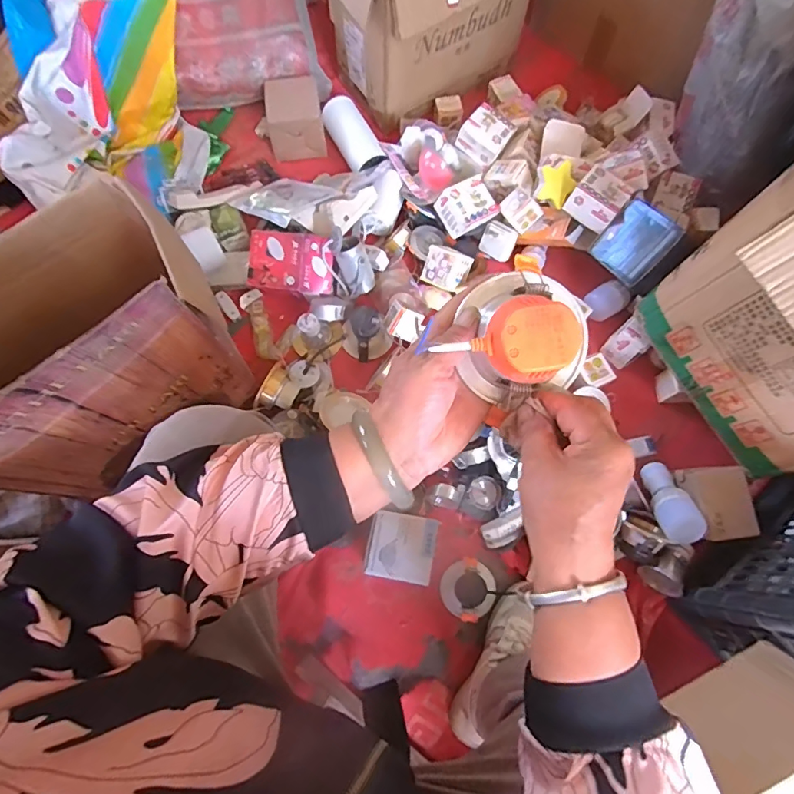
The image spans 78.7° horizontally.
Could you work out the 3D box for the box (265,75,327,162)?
[{"bbox_3d":[-0.213,-0.574,1.002,0.113,0.095,0.119,-13,73,-4],"label":"box"}]

